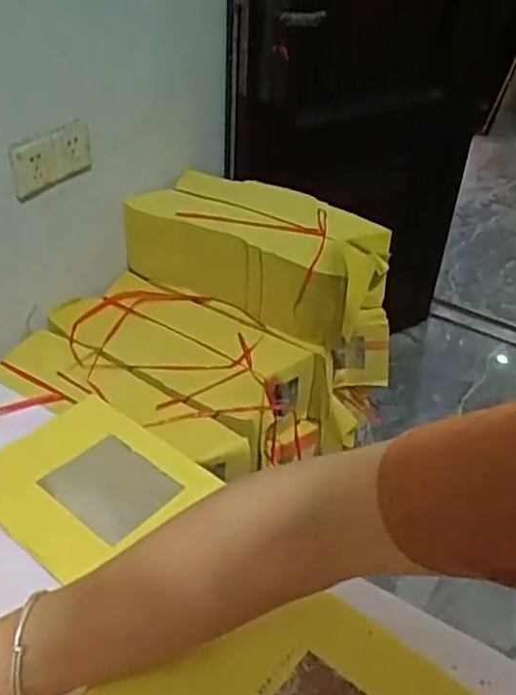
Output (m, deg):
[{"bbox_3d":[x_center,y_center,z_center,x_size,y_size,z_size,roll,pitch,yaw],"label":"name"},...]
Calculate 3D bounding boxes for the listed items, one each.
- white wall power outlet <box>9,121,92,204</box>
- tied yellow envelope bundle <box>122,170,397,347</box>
[{"bbox_3d":[-0.344,-0.318,1.129,0.025,0.093,0.149,30,46,29],"label":"white wall power outlet"},{"bbox_3d":[-0.005,-0.195,1.340,0.505,0.181,0.205,26,44,25],"label":"tied yellow envelope bundle"}]

